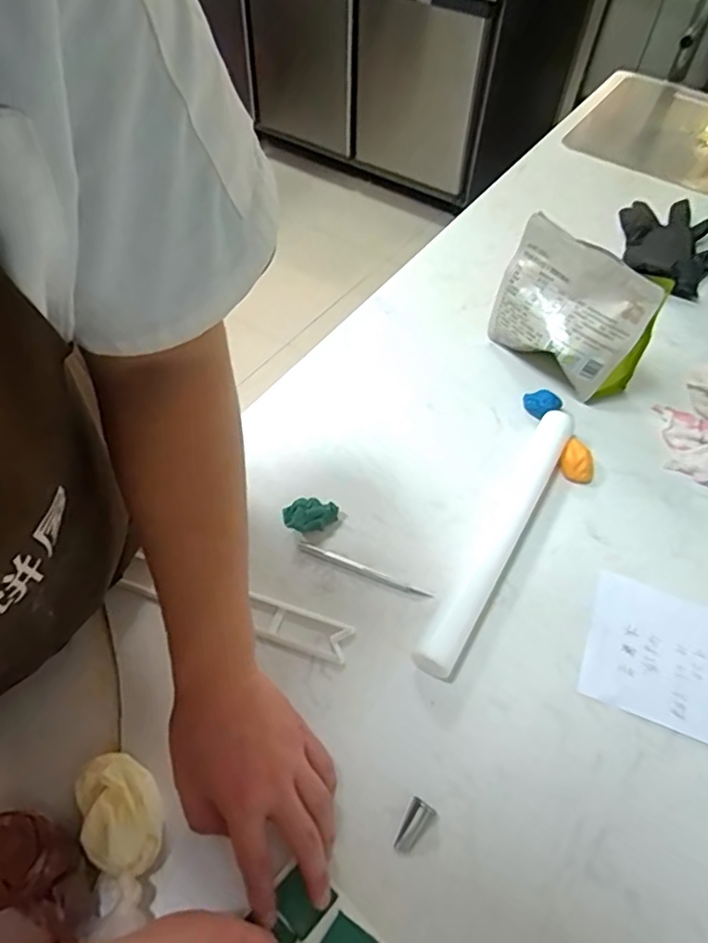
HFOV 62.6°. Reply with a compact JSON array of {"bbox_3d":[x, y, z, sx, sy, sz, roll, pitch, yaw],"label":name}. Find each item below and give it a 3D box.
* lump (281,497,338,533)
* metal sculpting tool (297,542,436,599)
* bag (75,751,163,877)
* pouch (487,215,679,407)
[{"bbox_3d":[-0.043,0.044,0.584,0.055,0.027,0.028,-9,54,-8],"label":"lump"},{"bbox_3d":[0.009,0.095,0.562,0.136,0.006,0.009,19,55,12],"label":"metal sculpting tool"},{"bbox_3d":[-0.170,0.250,0.427,0.055,0.044,0.083,-27,59,-20],"label":"bag"},{"bbox_3d":[0.253,-0.185,0.689,0.183,0.161,0.084,35,60,22],"label":"pouch"}]

